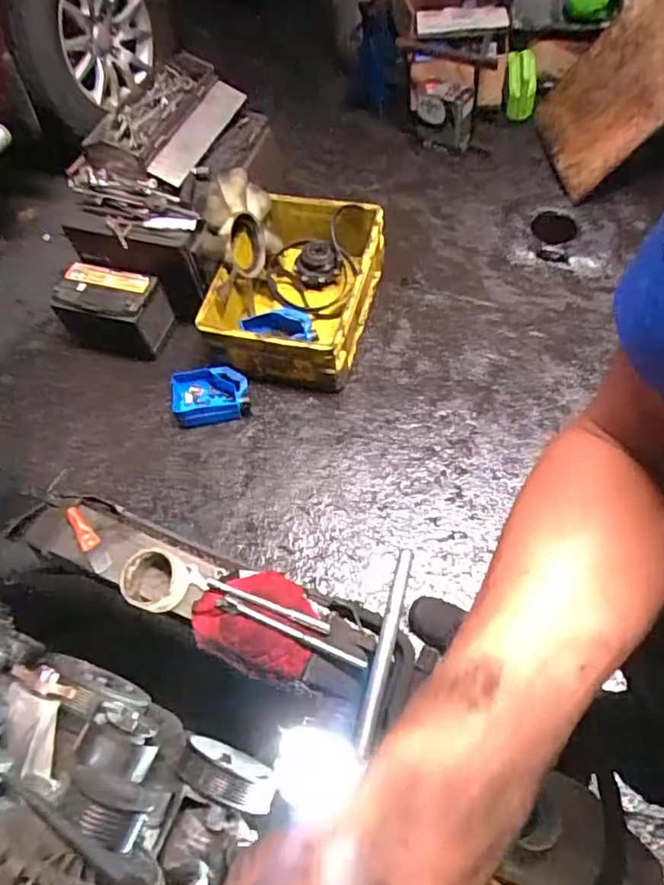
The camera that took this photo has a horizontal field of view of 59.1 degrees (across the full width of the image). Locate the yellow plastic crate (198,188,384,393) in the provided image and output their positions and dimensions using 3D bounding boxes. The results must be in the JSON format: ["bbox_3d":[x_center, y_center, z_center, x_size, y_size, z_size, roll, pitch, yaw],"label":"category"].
[{"bbox_3d":[-0.091,-0.443,1.658,0.389,0.170,0.562,11,62,13],"label":"yellow plastic crate"}]

